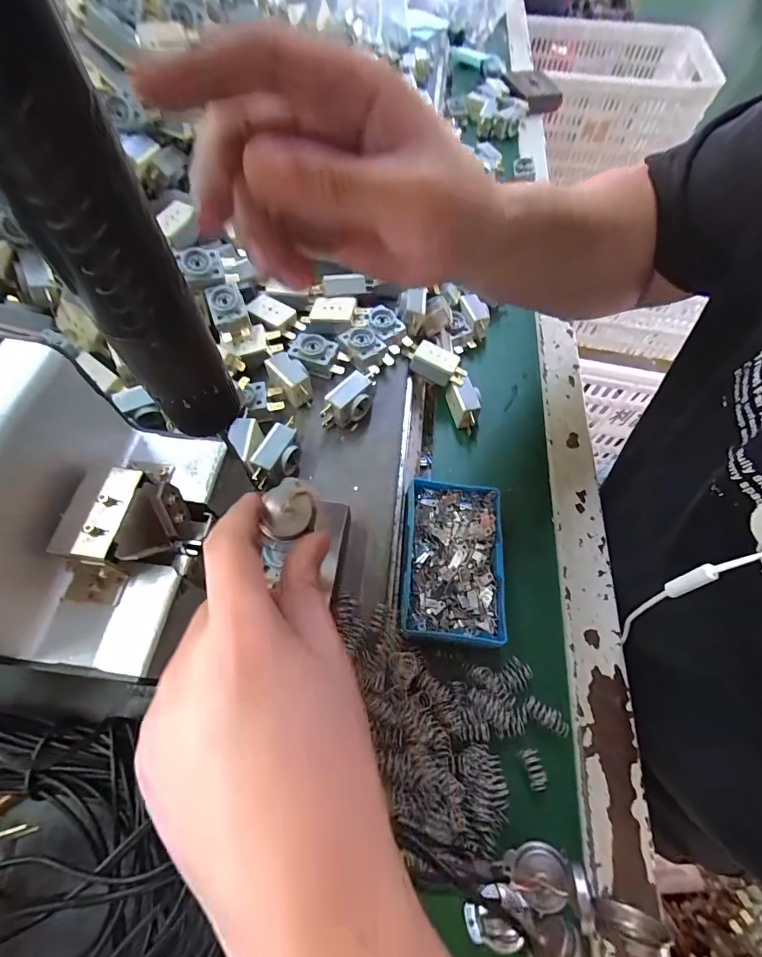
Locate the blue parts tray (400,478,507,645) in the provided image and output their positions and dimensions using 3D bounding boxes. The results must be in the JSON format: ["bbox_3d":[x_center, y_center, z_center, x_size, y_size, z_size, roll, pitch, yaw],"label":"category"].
[{"bbox_3d":[0.052,0.057,0.308,0.069,0.023,0.115,5,62,1],"label":"blue parts tray"}]

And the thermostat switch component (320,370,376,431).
[{"bbox_3d":[-0.024,-0.059,0.334,0.022,0.030,0.050,40,68,18],"label":"thermostat switch component"}]

